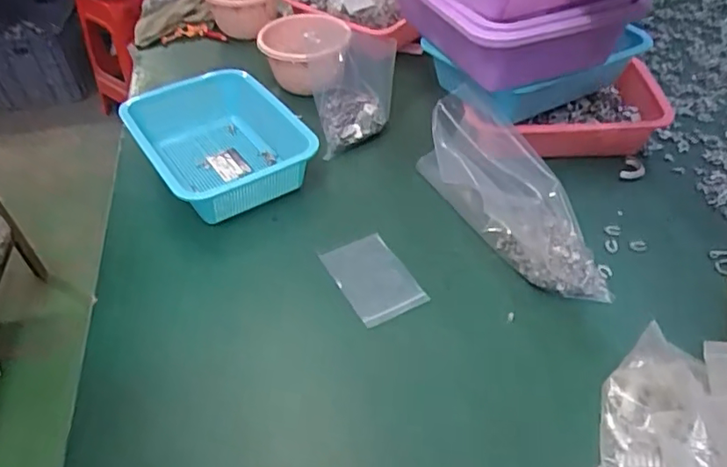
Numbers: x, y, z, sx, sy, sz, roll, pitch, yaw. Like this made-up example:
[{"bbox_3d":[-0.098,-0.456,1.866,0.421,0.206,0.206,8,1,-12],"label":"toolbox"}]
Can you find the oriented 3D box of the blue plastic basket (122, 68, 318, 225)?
[{"bbox_3d":[-0.199,-0.123,0.799,0.197,0.080,0.265,-28,49,-22],"label":"blue plastic basket"}]

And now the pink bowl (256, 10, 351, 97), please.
[{"bbox_3d":[-0.095,-0.291,0.945,0.146,0.077,0.170,-3,45,2],"label":"pink bowl"}]

